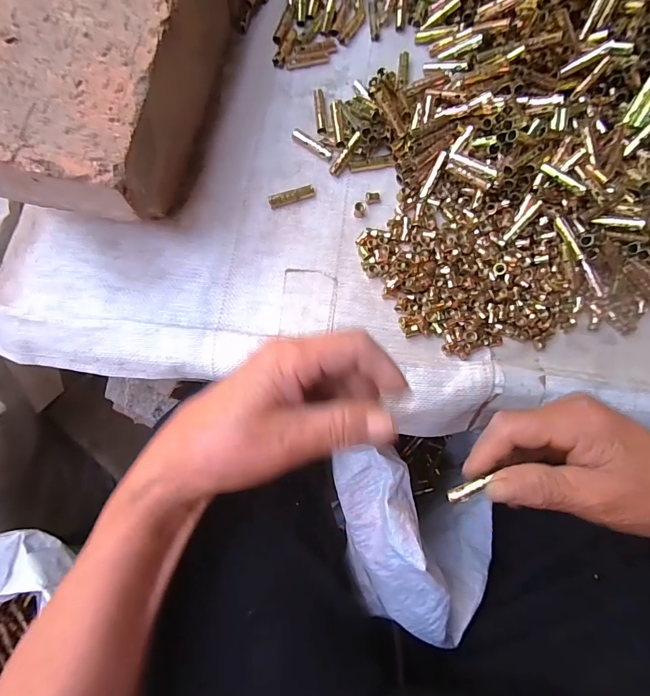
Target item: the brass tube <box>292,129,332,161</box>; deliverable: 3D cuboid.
[{"bbox_3d":[-0.011,-0.178,0.347,0.040,0.007,0.007,34,81,0],"label":"brass tube"}]

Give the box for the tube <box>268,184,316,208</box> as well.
[{"bbox_3d":[-0.028,-0.129,0.336,0.039,0.010,0.009,-18,84,-7],"label":"tube"}]

